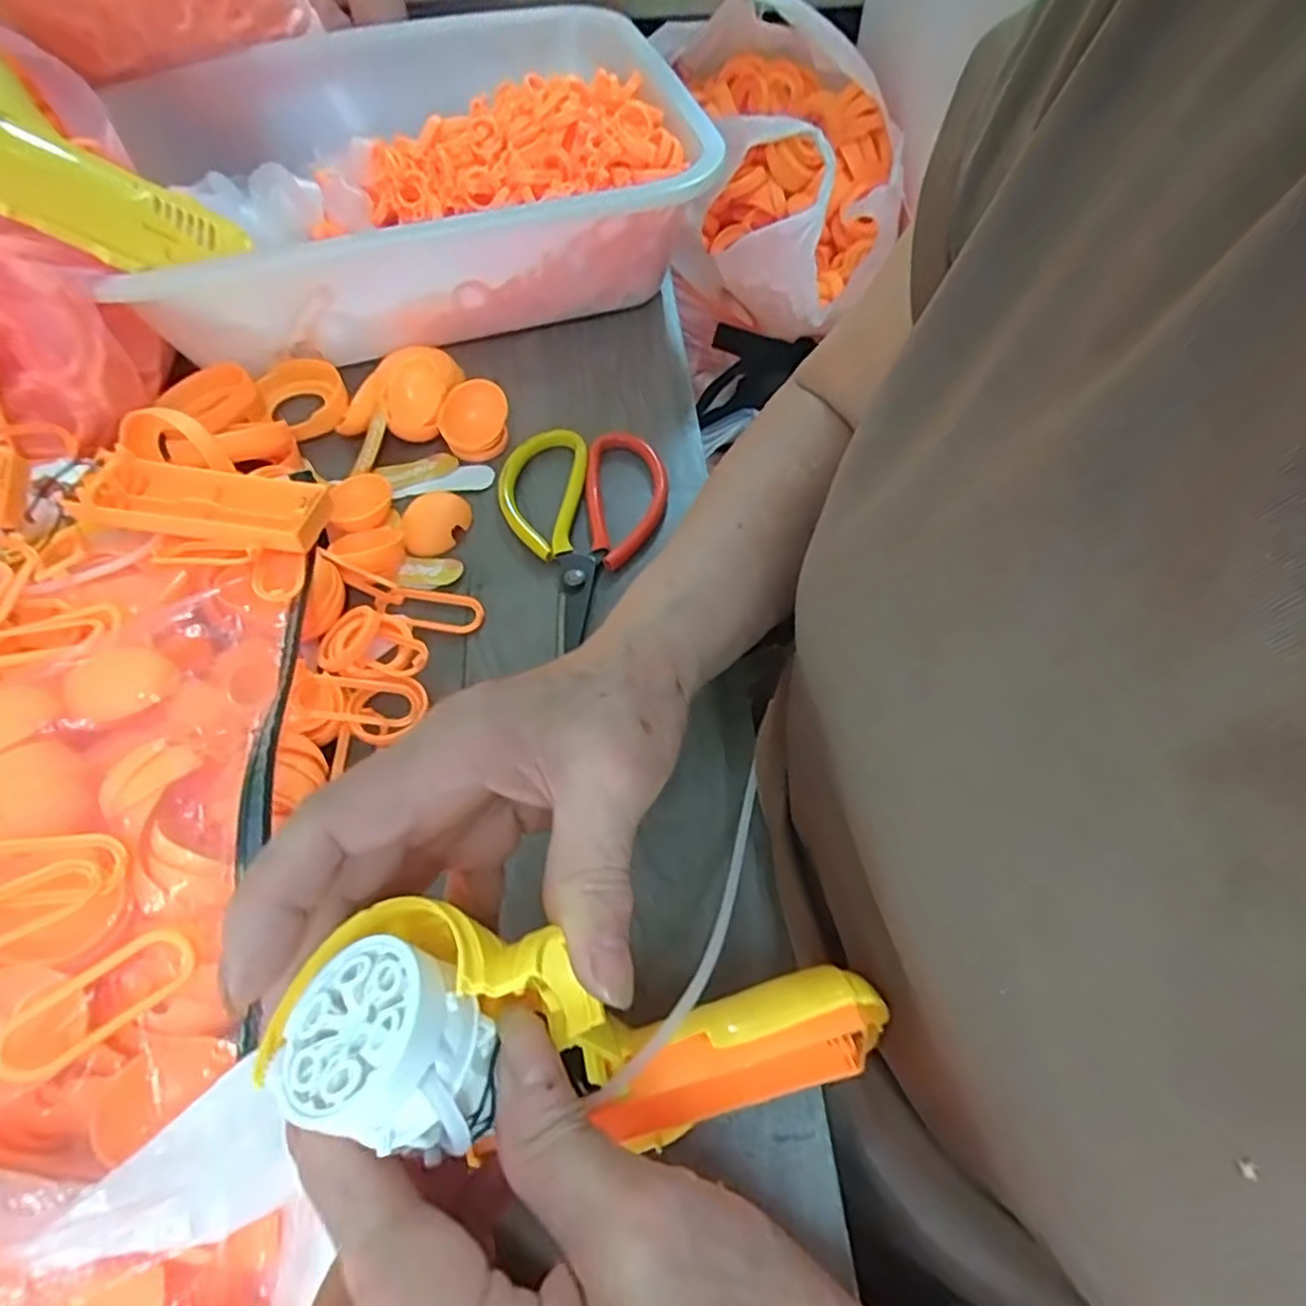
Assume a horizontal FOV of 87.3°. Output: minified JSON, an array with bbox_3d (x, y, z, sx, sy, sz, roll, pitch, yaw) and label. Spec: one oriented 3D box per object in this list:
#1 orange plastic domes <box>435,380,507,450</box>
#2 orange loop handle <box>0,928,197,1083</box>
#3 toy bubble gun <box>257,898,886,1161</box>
[{"bbox_3d":[-0.105,-0.137,0.399,0.039,0.018,0.039,-44,101,-22],"label":"orange plastic domes"},{"bbox_3d":[-0.164,0.103,0.203,0.053,0.004,0.020,-33,95,-21],"label":"orange loop handle"},{"bbox_3d":[-0.009,0.092,0.169,0.143,0.045,0.047,21,52,-32],"label":"toy bubble gun"}]

